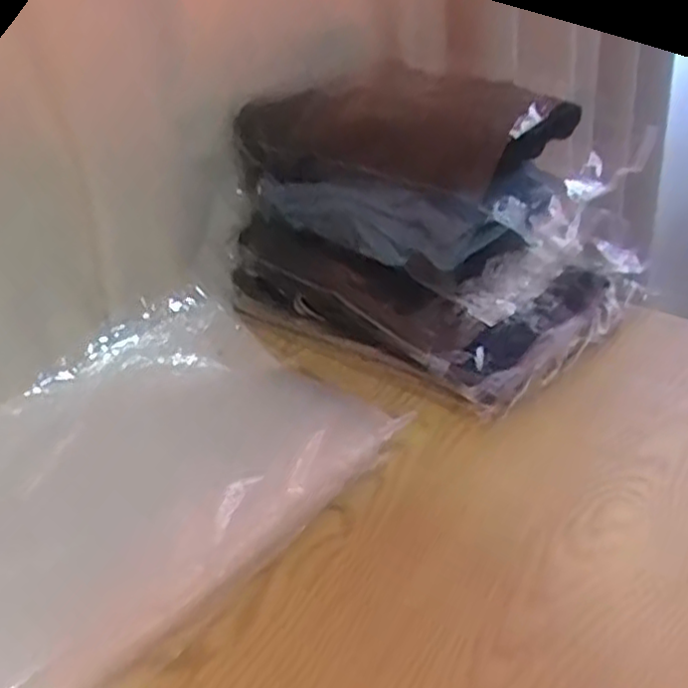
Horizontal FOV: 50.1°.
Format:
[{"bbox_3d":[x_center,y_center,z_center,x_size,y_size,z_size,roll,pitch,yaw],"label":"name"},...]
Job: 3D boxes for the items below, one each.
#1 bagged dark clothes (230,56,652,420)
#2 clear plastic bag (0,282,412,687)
[{"bbox_3d":[0.082,-0.138,0.754,0.254,0.232,0.364,-27,37,-34],"label":"bagged dark clothes"},{"bbox_3d":[-0.201,0.102,0.561,0.318,0.046,0.433,20,39,36],"label":"clear plastic bag"}]

